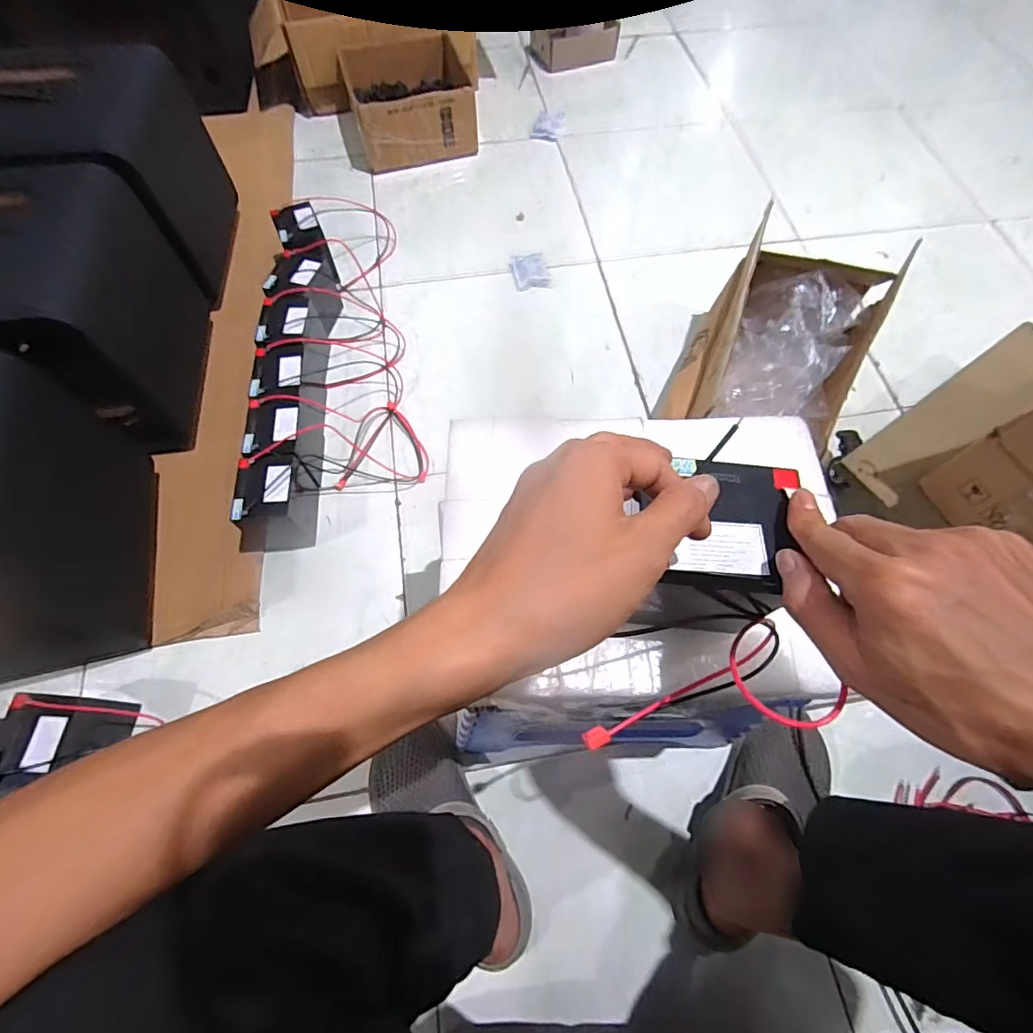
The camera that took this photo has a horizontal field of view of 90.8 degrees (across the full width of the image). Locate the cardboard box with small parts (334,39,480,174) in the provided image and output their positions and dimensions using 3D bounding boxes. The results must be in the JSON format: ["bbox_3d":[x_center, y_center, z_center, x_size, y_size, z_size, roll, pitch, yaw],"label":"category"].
[{"bbox_3d":[-0.216,-0.843,1.045,0.240,0.115,0.225,-17,67,-6],"label":"cardboard box with small parts"}]

